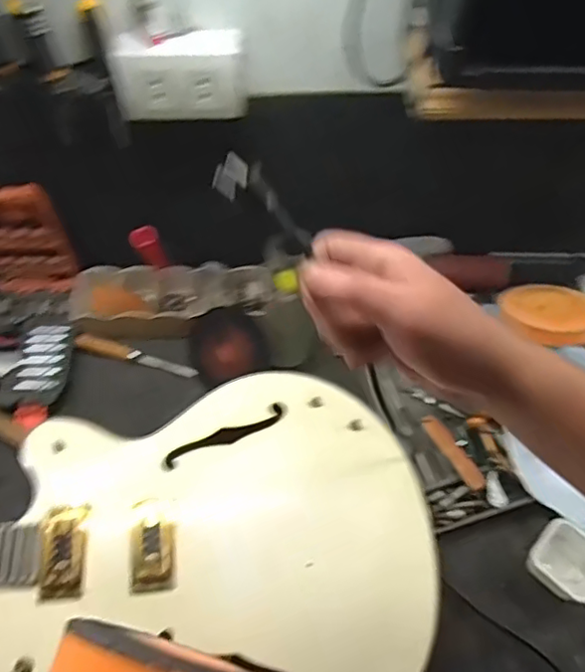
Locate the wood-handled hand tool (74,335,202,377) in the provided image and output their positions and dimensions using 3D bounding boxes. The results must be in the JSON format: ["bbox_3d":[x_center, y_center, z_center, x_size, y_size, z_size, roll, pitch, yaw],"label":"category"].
[{"bbox_3d":[-0.223,0.031,0.845,0.172,0.019,0.016,18,58,-8],"label":"wood-handled hand tool"}]

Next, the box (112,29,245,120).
[{"bbox_3d":[-0.115,-0.264,0.612,0.130,0.084,0.038,-3,58,-3],"label":"box"}]

